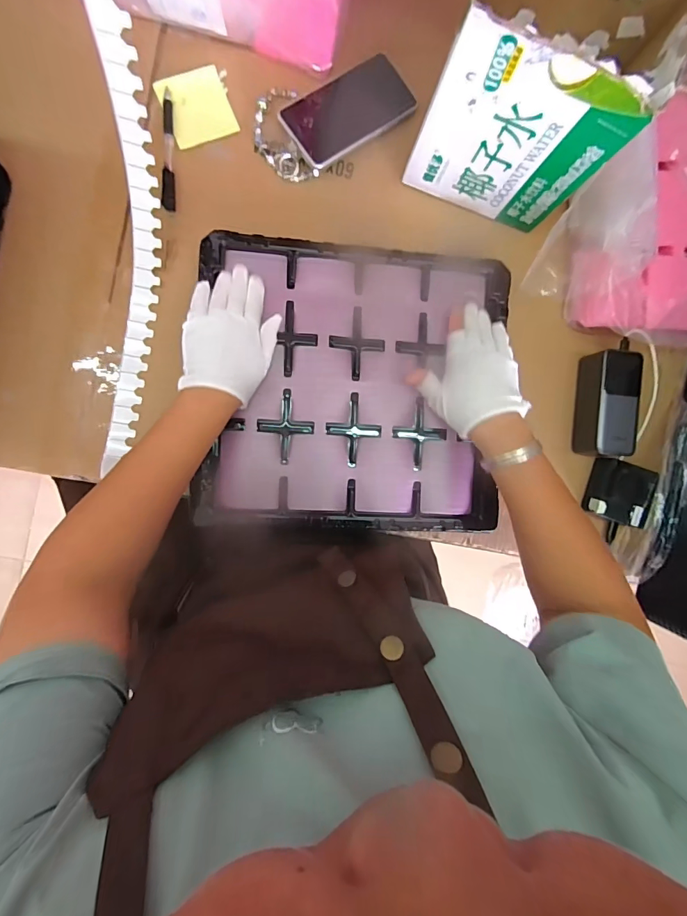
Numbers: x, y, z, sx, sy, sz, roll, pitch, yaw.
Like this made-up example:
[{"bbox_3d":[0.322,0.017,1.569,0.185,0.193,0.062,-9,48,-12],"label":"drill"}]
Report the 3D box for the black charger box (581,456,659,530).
[{"bbox_3d":[0.370,0.047,0.547,0.076,0.030,0.077,18,90,-8],"label":"black charger box"}]

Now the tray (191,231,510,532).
[{"bbox_3d":[0.017,-0.083,0.492,0.349,0.027,0.330,2,89,-4],"label":"tray"}]

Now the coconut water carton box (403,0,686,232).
[{"bbox_3d":[0.196,-0.381,0.423,0.190,0.198,0.145,19,88,-6],"label":"coconut water carton box"}]

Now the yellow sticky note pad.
[{"bbox_3d":[-0.171,-0.413,0.484,0.076,0.004,0.077,-24,96,-8],"label":"yellow sticky note pad"}]

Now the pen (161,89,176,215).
[{"bbox_3d":[-0.206,-0.361,0.483,0.014,0.012,0.136,-1,93,-7],"label":"pen"}]

